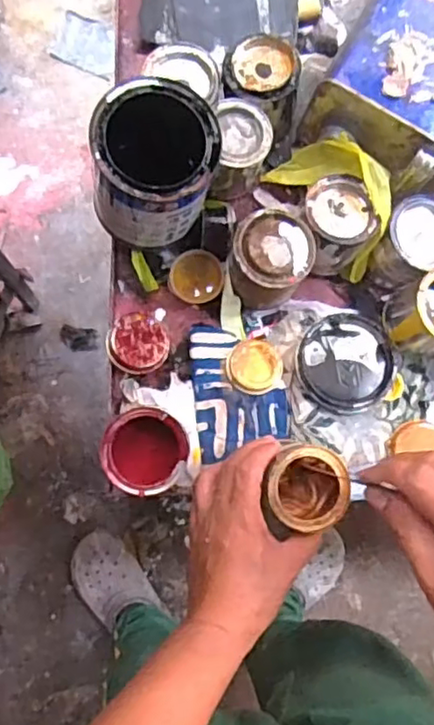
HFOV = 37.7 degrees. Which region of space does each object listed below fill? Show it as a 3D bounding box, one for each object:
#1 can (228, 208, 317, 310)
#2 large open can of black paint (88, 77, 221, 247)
[{"bbox_3d":[0.050,-0.095,0.604,0.074,0.074,0.082,0,85,-4],"label":"can"},{"bbox_3d":[-0.055,-0.173,0.566,0.101,0.125,0.107,0,85,-4],"label":"large open can of black paint"}]

